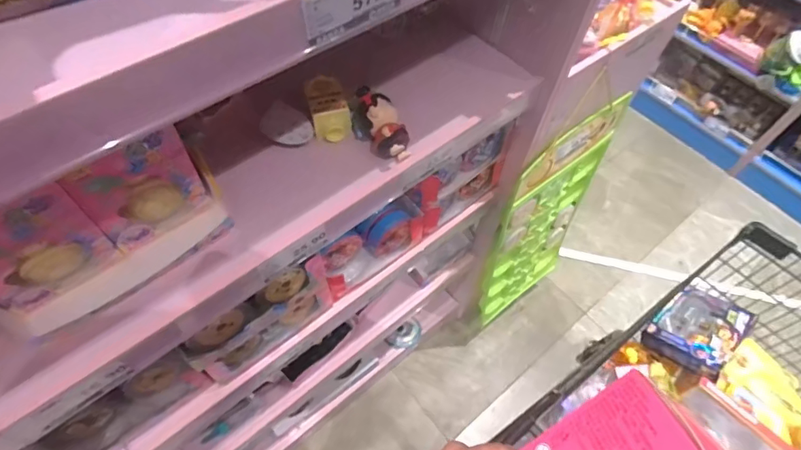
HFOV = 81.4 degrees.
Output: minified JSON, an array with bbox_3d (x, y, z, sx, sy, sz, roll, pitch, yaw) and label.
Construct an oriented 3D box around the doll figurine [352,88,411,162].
[{"bbox_3d":[-0.022,-0.129,0.606,0.049,0.060,0.089,-39,68,-23],"label":"doll figurine"}]

